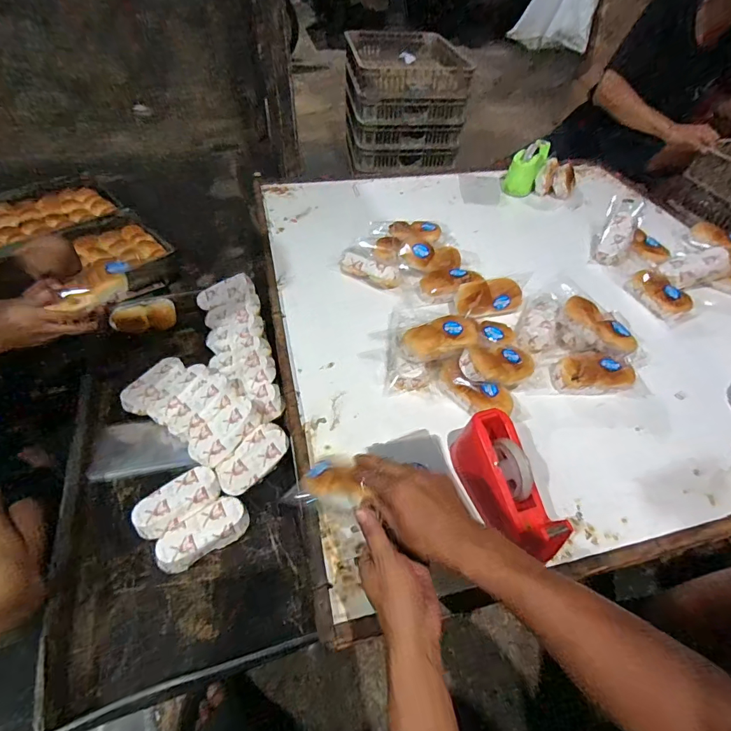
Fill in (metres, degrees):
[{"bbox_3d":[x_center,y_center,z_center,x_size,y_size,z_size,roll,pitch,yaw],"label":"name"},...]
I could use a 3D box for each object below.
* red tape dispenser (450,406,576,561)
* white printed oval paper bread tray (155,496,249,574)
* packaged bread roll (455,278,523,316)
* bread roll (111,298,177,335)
[{"bbox_3d":[0.200,0.166,0.595,0.073,0.098,0.209,-13,50,-14],"label":"red tape dispenser"},{"bbox_3d":[-0.264,0.276,0.677,0.144,0.045,0.071,-28,55,-25],"label":"white printed oval paper bread tray"},{"bbox_3d":[0.261,-0.146,0.891,0.144,0.074,0.050,-12,11,-17],"label":"packaged bread roll"},{"bbox_3d":[-0.542,-0.114,1.015,0.146,0.076,0.050,-14,50,-15],"label":"bread roll"}]

